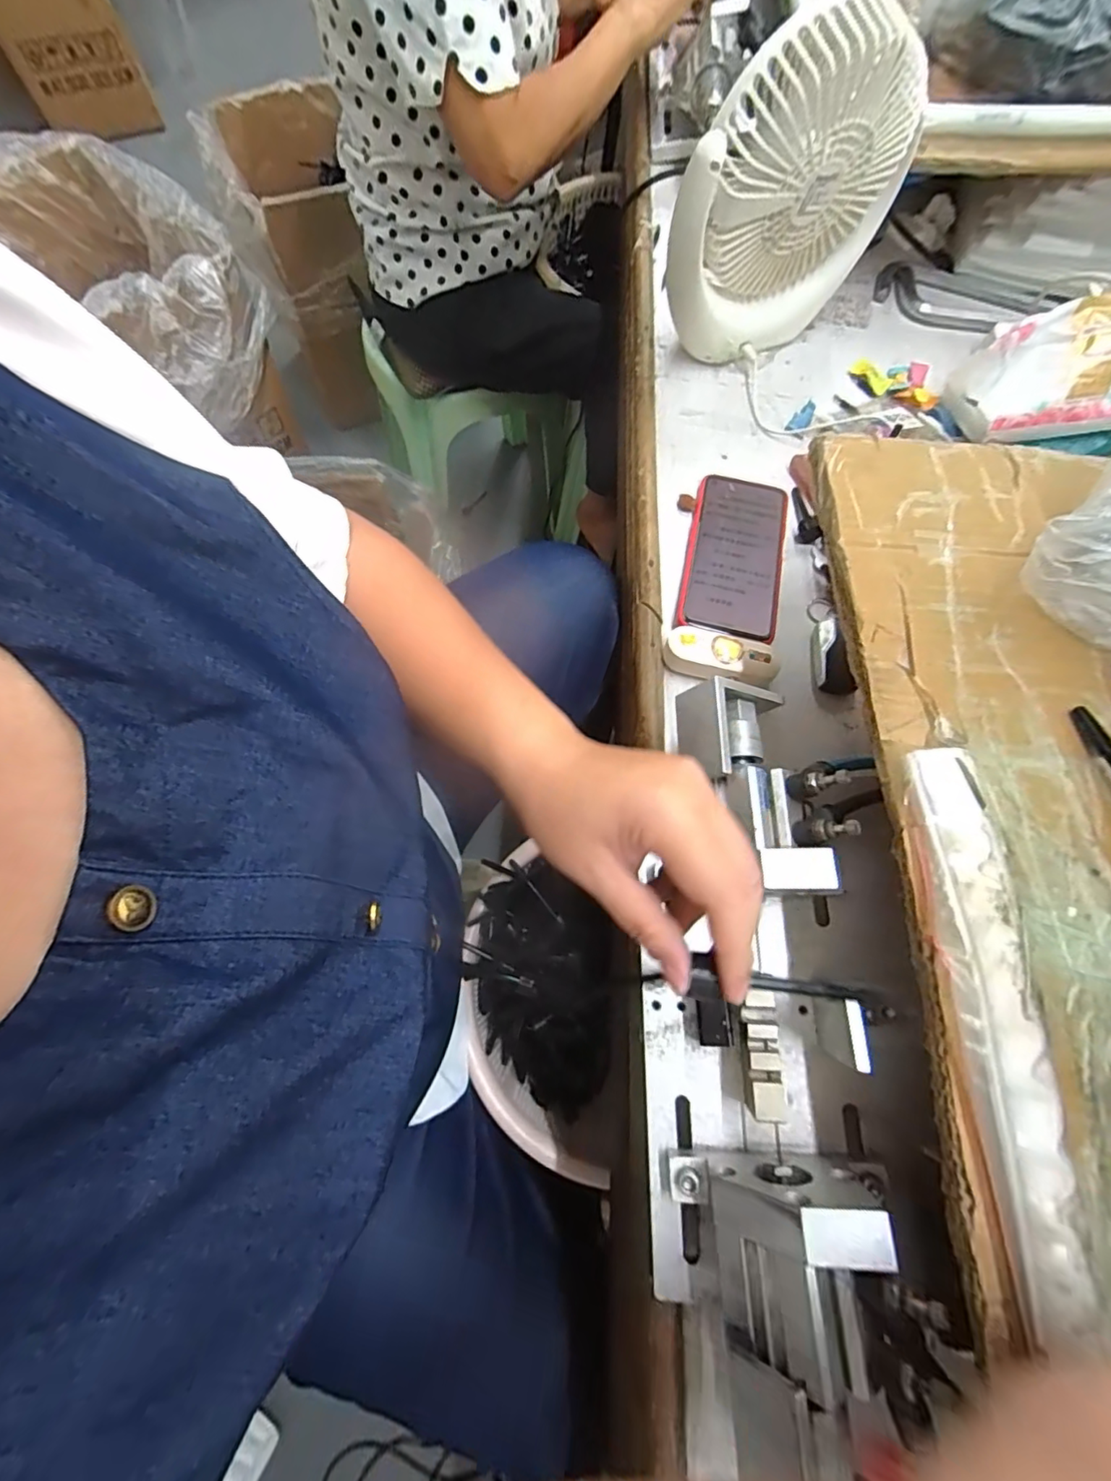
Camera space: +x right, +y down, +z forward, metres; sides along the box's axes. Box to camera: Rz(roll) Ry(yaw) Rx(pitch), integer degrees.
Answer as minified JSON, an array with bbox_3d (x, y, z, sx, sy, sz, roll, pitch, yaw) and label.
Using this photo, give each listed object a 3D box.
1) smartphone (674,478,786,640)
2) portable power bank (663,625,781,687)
[{"bbox_3d":[0.149,-0.153,0.458,0.075,0.014,0.161,13,71,2],"label":"smartphone"},{"bbox_3d":[0.125,-0.063,0.416,0.083,0.015,0.037,16,71,3],"label":"portable power bank"}]

